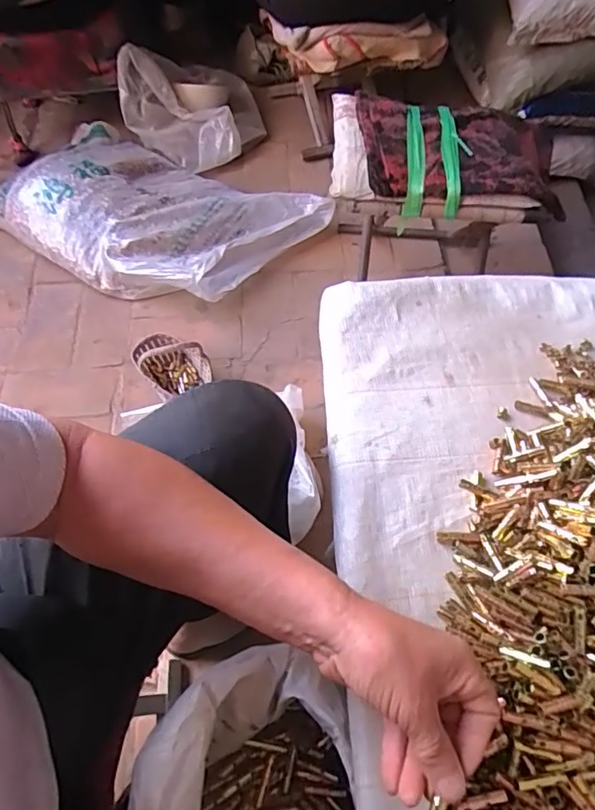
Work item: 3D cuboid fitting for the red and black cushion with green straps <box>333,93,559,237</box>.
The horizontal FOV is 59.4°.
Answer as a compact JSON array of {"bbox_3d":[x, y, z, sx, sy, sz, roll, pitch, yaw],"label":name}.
[{"bbox_3d":[0.273,-0.451,0.936,0.418,0.070,0.266,4,63,2],"label":"red and black cushion with green straps"}]

